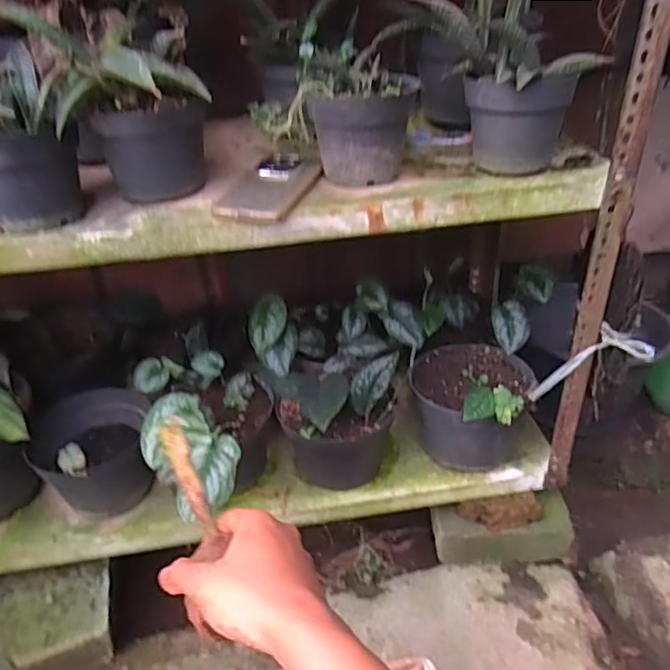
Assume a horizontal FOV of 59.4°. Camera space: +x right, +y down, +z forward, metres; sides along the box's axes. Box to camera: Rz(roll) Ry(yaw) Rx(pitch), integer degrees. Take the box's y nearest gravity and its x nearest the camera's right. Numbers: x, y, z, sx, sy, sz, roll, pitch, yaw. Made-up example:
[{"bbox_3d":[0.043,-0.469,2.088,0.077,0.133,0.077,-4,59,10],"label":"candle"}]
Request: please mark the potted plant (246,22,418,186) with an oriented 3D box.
[{"bbox_3d":[0.011,-0.248,0.654,0.162,0.130,0.104,9,38,20],"label":"potted plant"}]

